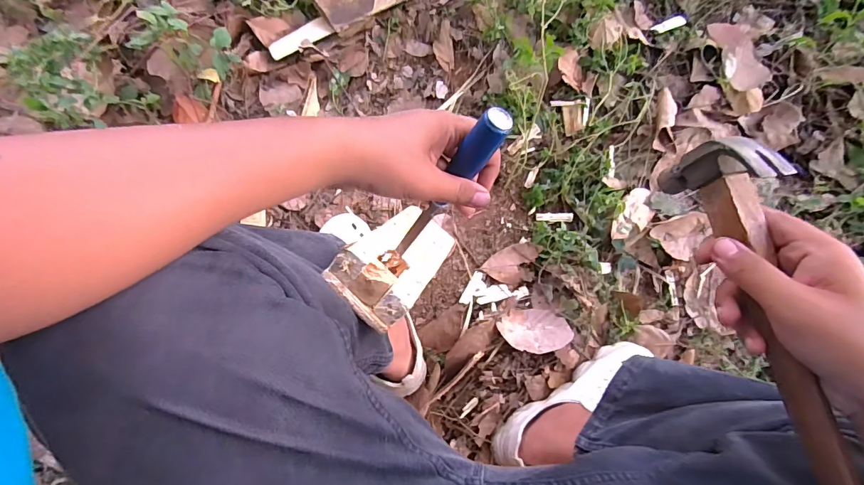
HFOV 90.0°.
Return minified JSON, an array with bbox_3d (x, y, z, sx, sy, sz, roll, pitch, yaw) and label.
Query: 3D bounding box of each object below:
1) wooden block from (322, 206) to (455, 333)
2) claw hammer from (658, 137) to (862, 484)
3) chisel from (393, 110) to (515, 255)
[{"bbox_3d":[-0.035,0.013,0.541,0.093,0.239,0.047,38,114,2],"label":"wooden block"},{"bbox_3d":[0.232,0.062,0.285,0.026,0.084,0.275,-12,77,-6],"label":"claw hammer"},{"bbox_3d":[0.007,-0.039,0.396,0.023,0.231,0.023,47,58,3],"label":"chisel"}]

